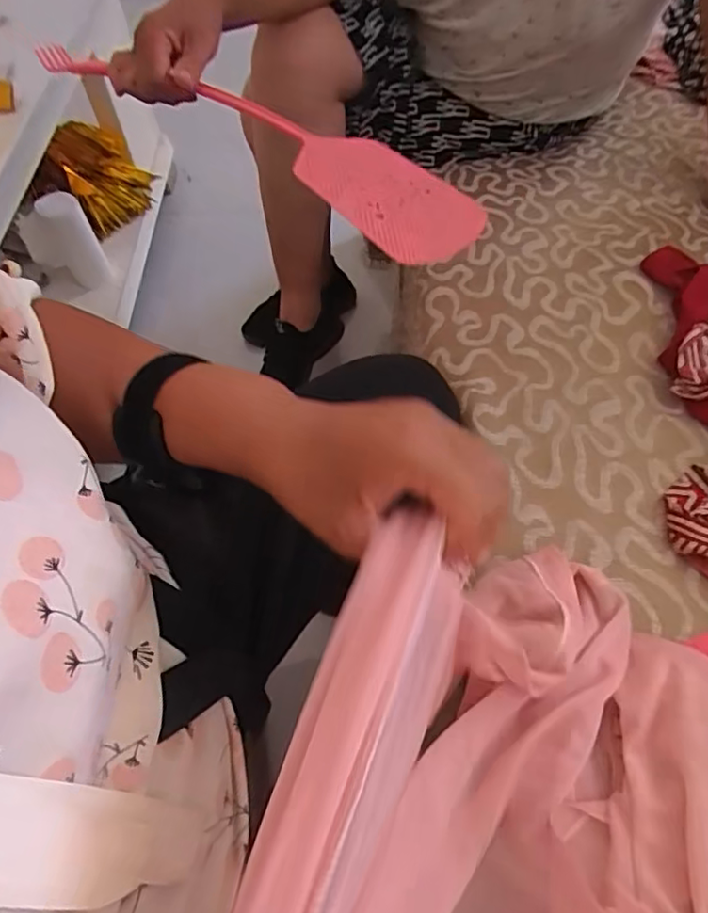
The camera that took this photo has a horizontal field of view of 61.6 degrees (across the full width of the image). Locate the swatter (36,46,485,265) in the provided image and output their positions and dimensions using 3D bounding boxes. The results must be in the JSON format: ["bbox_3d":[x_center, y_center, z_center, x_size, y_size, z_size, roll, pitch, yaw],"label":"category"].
[{"bbox_3d":[-0.108,-0.320,0.566,0.515,0.054,0.122,36,65,24],"label":"swatter"}]

